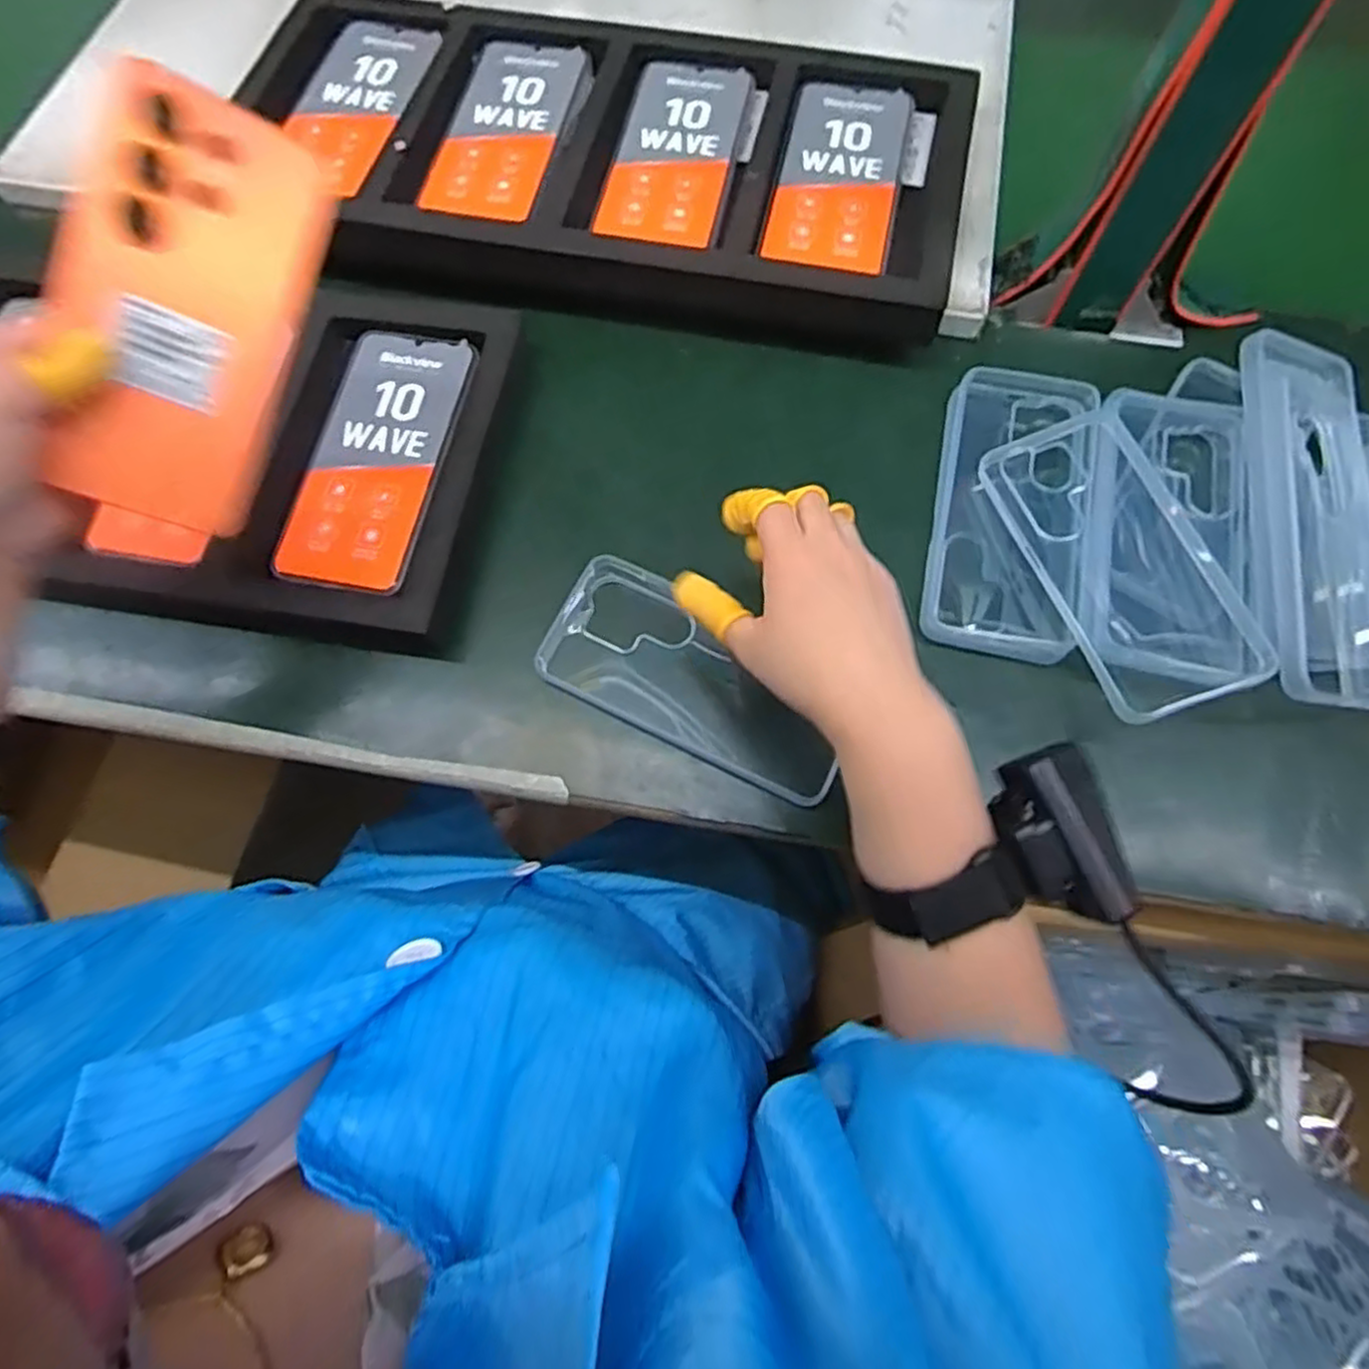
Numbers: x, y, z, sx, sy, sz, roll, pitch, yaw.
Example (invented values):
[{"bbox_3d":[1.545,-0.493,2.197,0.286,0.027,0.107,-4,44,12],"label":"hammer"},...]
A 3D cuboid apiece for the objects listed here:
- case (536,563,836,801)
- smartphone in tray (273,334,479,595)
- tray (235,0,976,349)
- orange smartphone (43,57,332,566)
[{"bbox_3d":[0.007,-0.004,0.406,0.171,0.016,0.078,27,74,10],"label":"case"},{"bbox_3d":[-0.183,-0.136,0.438,0.077,0.006,0.172,11,71,5],"label":"smartphone in tray"},{"bbox_3d":[-0.063,-0.358,0.487,0.485,0.037,0.233,11,71,5],"label":"tray"},{"bbox_3d":[-0.216,-0.148,0.312,0.084,0.008,0.185,17,96,-23],"label":"orange smartphone"}]

